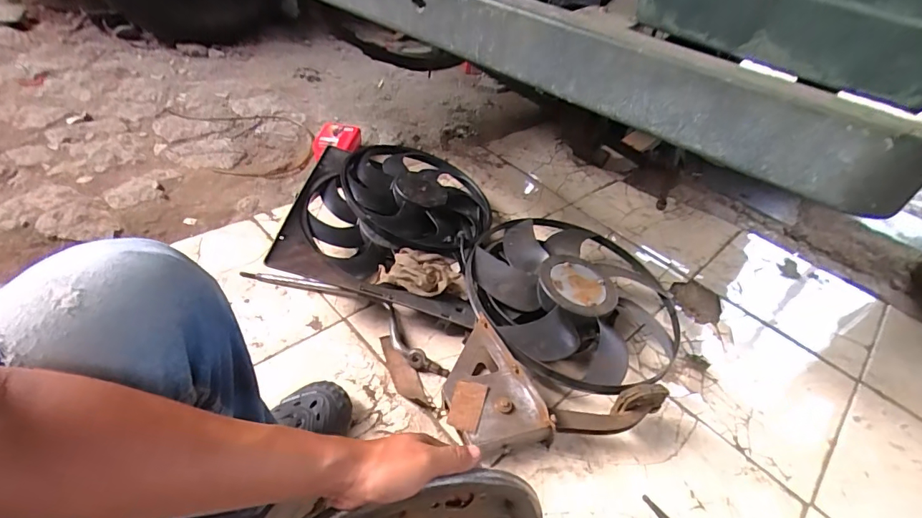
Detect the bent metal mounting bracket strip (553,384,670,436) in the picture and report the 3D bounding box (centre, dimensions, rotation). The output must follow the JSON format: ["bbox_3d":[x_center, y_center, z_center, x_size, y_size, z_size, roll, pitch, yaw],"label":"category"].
[{"bbox_3d":[0.255,0.262,0.770,0.201,0.074,0.054,-1,43,-14],"label":"bent metal mounting bracket strip"}]

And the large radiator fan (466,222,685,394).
[{"bbox_3d":[0.248,0.072,0.995,0.450,0.126,0.479,2,42,-2],"label":"large radiator fan"}]

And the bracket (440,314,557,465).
[{"bbox_3d":[0.043,0.236,0.799,0.149,0.066,0.228,-26,49,-13],"label":"bracket"}]

